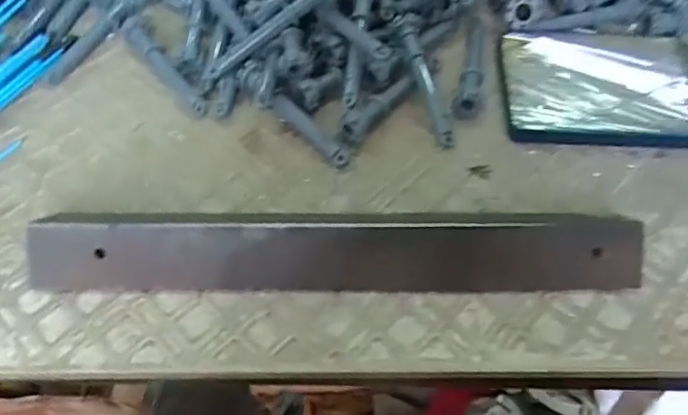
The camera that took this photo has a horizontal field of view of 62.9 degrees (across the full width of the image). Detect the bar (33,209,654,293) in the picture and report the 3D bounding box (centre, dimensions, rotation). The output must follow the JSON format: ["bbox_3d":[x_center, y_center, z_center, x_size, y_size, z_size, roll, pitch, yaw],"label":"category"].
[{"bbox_3d":[-0.005,0.017,0.298,0.308,0.029,0.048,0,57,-1],"label":"bar"}]

